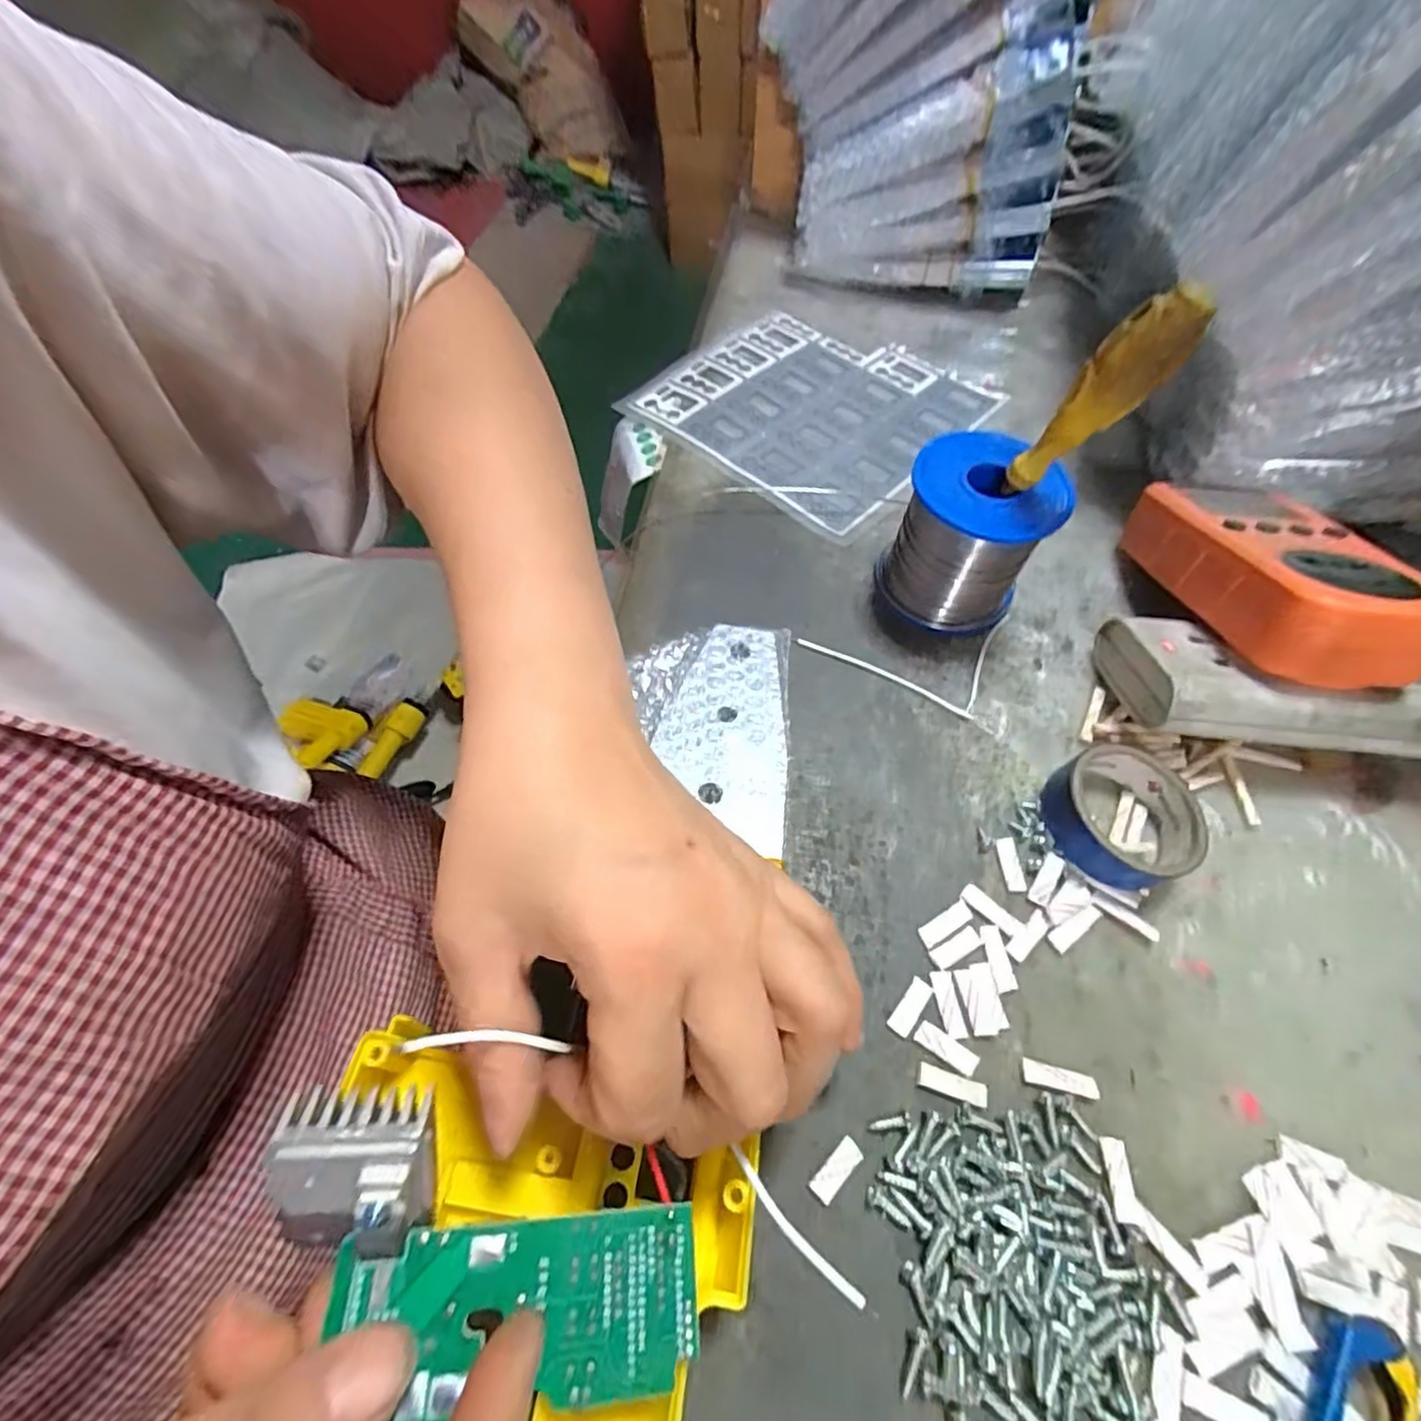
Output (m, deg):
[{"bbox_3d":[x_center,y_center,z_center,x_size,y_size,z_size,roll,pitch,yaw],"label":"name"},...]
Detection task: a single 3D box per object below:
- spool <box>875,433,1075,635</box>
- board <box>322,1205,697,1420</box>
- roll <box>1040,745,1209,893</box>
[{"bbox_3d":[0.116,-0.079,0.286,0.062,0.065,0.062,0,59,0],"label":"spool"},{"bbox_3d":[-0.043,0.135,0.142,0.079,0.004,0.034,9,58,-8],"label":"board"},{"bbox_3d":[0.157,0.040,0.239,0.051,0.020,0.053,0,59,0],"label":"roll"}]

